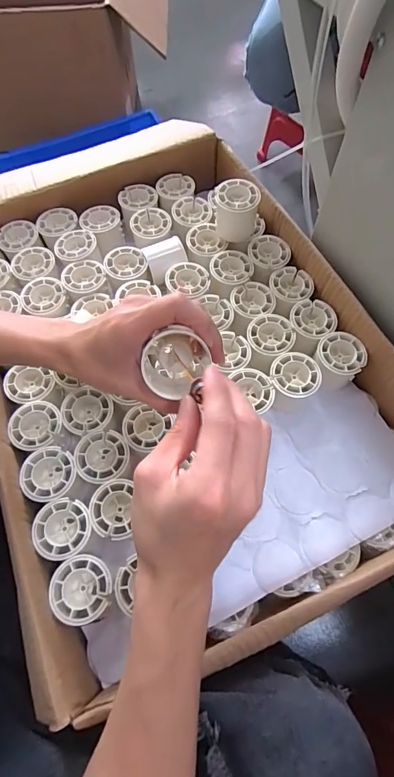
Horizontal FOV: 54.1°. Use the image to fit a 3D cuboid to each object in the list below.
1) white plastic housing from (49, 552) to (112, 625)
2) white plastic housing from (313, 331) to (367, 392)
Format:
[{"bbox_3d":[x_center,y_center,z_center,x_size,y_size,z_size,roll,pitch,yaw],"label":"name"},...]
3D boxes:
[{"bbox_3d":[-0.103,0.187,0.363,0.053,0.050,0.053,-15,66,-5],"label":"white plastic housing"},{"bbox_3d":[0.165,-0.031,0.458,0.053,0.048,0.055,-1,65,2],"label":"white plastic housing"}]

